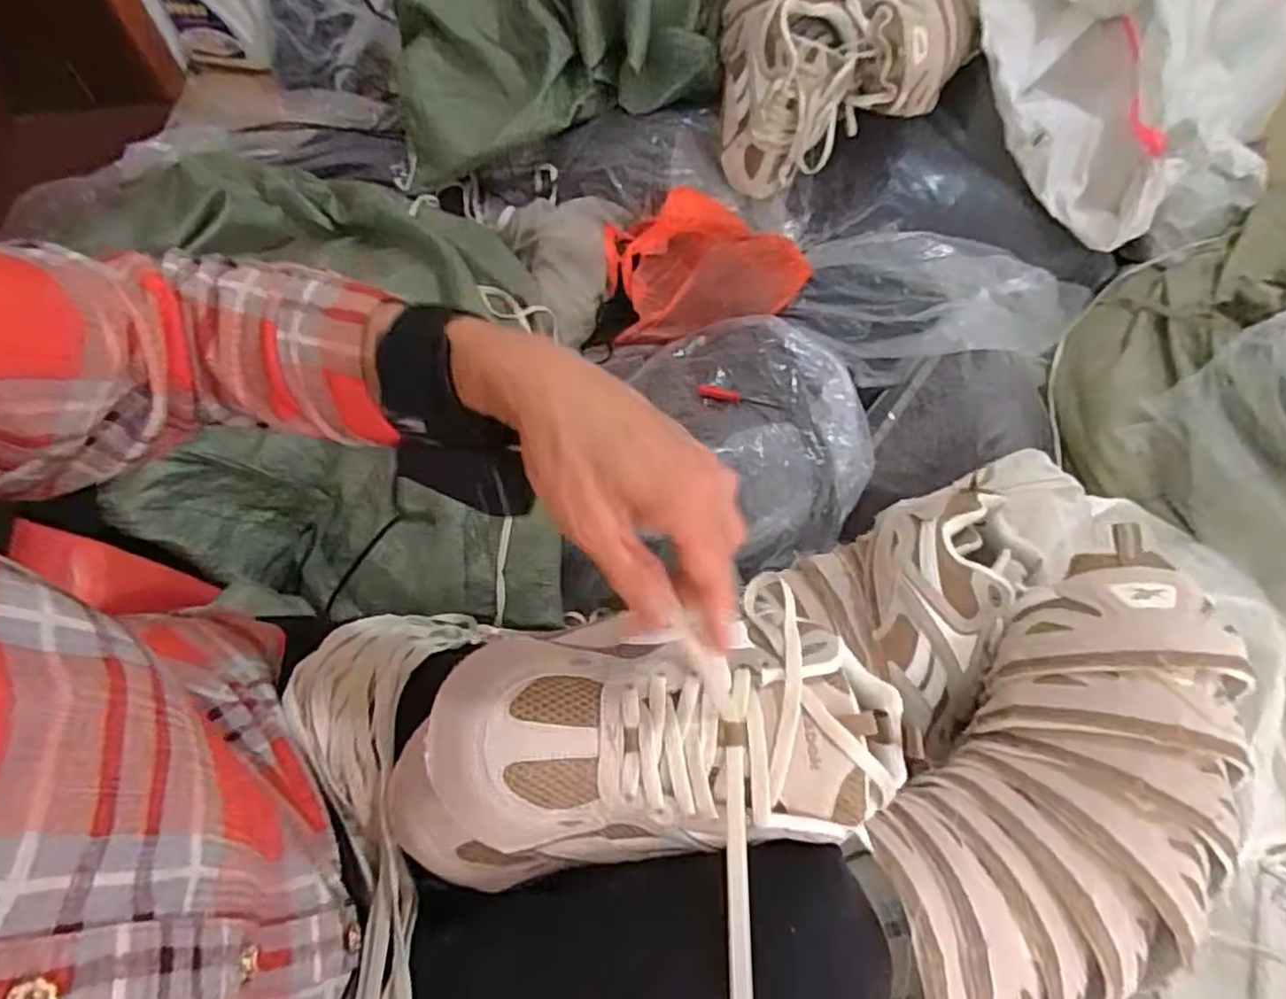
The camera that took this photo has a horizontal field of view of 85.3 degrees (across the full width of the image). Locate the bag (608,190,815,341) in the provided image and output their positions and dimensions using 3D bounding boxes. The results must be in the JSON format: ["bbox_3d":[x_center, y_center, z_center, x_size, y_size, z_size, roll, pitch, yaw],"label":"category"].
[{"bbox_3d":[0.086,-0.307,0.890,0.265,0.073,0.202,-3,63,-1],"label":"bag"}]

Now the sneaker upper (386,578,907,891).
[{"bbox_3d":[0.004,0.117,0.348,0.257,0.078,0.110,-8,63,-2],"label":"sneaker upper"}]

